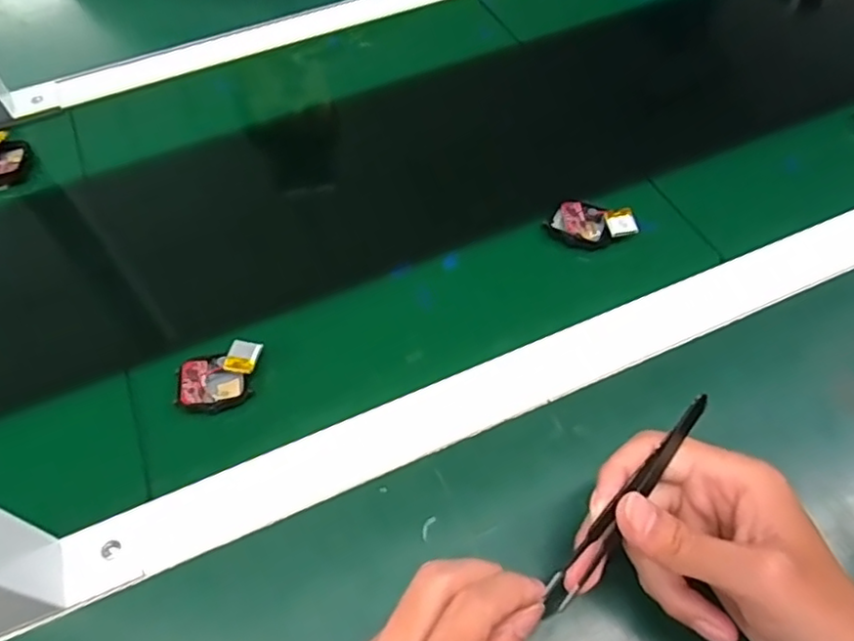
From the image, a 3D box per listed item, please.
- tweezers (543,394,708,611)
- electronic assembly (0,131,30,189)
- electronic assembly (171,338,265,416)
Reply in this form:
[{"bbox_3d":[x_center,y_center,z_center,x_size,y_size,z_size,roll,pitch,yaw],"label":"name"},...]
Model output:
[{"bbox_3d":[0.094,0.080,0.285,0.010,0.011,0.115,38,76,25],"label":"tweezers"},{"bbox_3d":[-0.354,-0.136,0.524,0.038,0.015,0.055,-20,56,-10],"label":"electronic assembly"},{"bbox_3d":[-0.131,0.035,0.399,0.055,0.012,0.038,-17,56,-8],"label":"electronic assembly"}]

